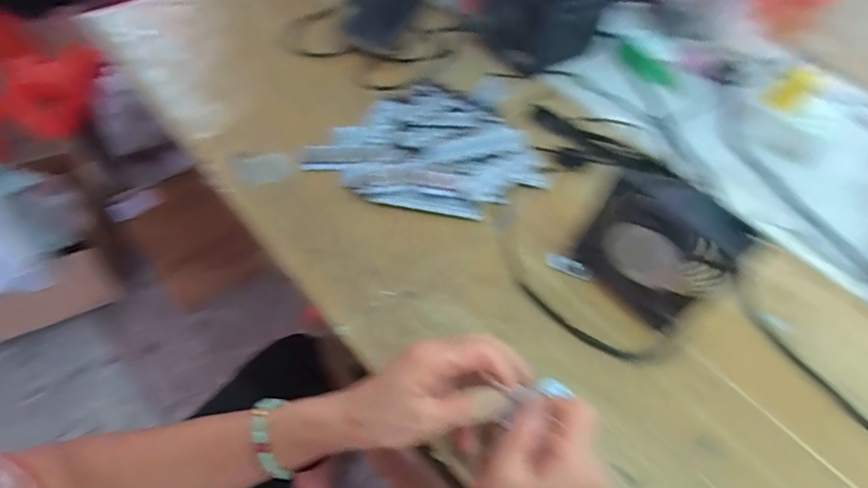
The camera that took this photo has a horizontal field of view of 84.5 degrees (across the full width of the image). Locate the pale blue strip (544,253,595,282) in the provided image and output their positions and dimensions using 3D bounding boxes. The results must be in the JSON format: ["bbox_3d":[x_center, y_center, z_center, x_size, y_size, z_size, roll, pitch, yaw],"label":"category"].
[{"bbox_3d":[0.129,0.022,0.454,0.047,0.004,0.016,21,71,13],"label":"pale blue strip"}]

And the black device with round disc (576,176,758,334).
[{"bbox_3d":[0.187,0.003,0.408,0.044,0.116,0.114,-38,68,-26],"label":"black device with round disc"}]

